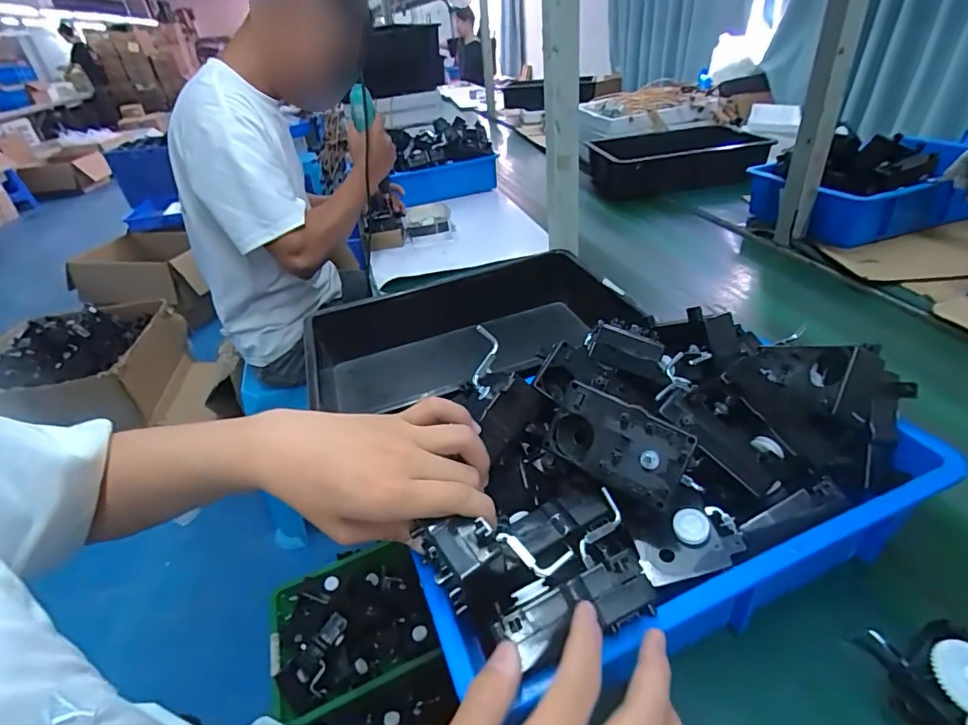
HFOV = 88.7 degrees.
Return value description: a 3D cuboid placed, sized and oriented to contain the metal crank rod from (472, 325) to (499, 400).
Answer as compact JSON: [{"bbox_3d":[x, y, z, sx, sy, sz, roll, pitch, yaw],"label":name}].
[{"bbox_3d":[0.000,0.001,0.416,0.018,0.060,0.006,6,-5,15],"label":"metal crank rod"}]

